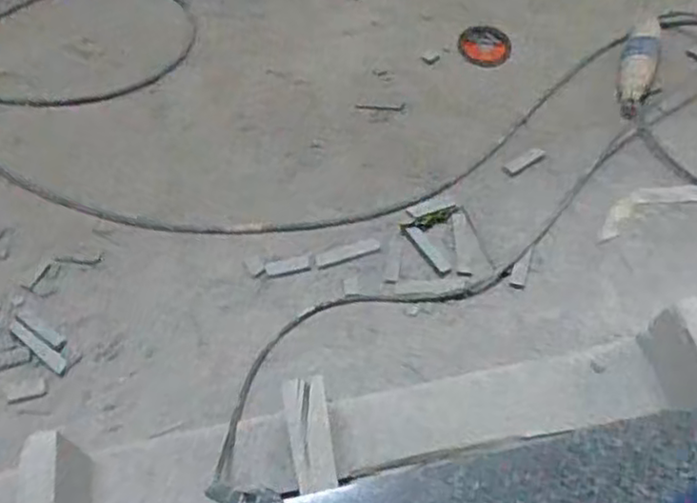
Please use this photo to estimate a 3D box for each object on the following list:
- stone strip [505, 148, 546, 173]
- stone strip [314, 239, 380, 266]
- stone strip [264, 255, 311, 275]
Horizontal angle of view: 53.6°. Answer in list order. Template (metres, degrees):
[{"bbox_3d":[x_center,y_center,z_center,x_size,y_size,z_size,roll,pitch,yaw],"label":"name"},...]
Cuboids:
[{"bbox_3d":[0.243,-0.126,0.949,0.063,0.004,0.017,-29,66,-17],"label":"stone strip"},{"bbox_3d":[-0.001,0.000,0.876,0.083,0.005,0.018,-16,62,-11],"label":"stone strip"},{"bbox_3d":[-0.076,0.016,0.862,0.055,0.004,0.019,-9,61,-7],"label":"stone strip"}]

